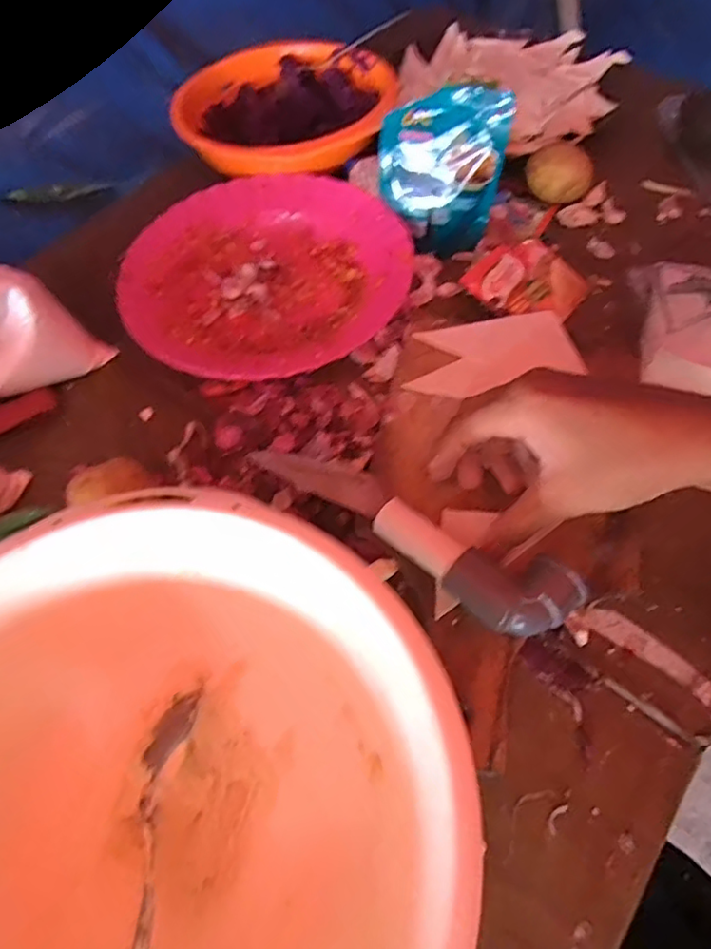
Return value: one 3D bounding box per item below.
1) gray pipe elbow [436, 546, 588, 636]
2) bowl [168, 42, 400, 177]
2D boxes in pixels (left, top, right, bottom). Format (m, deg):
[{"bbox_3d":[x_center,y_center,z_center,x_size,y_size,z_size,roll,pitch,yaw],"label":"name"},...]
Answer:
[{"bbox_3d":[0.080,0.067,0.313,0.069,0.046,0.038,15,61,7],"label":"gray pipe elbow"},{"bbox_3d":[-0.065,-0.343,0.550,0.192,0.046,0.190,-1,57,1],"label":"bowl"}]

